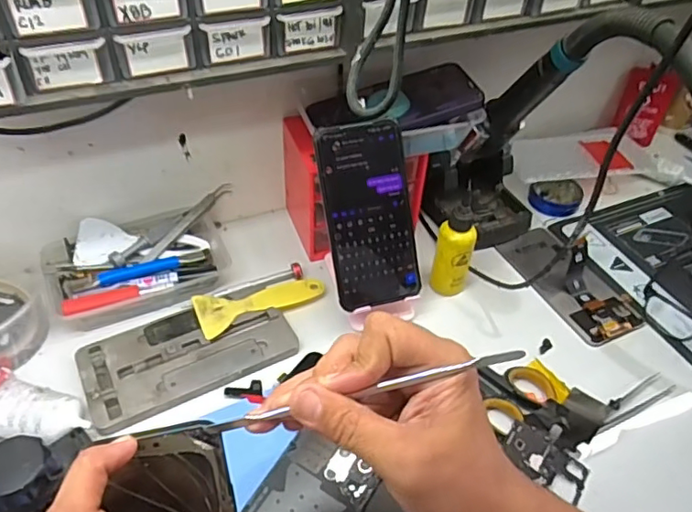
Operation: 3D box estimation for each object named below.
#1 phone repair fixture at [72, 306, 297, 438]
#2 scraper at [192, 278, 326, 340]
[{"bbox_3d":[-0.139,0.087,0.504,0.177,0.014,0.092,-19,48,-21],"label":"phone repair fixture"},{"bbox_3d":[-0.081,0.043,0.545,0.123,0.006,0.049,-16,47,-19],"label":"scraper"}]

